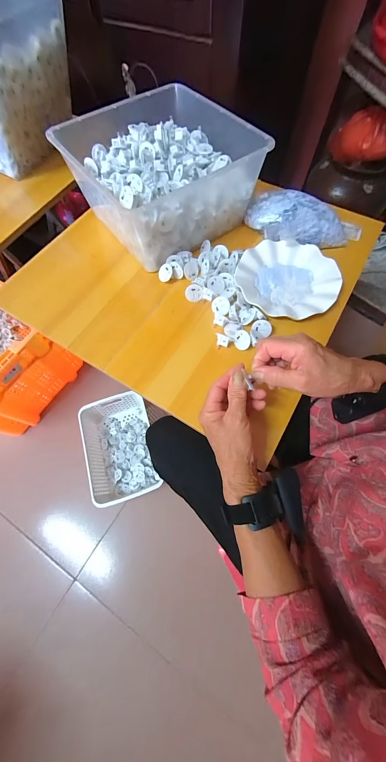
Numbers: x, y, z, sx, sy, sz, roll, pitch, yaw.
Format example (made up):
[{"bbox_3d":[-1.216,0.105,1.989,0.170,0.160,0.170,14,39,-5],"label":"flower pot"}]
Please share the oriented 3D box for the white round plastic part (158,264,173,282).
[{"bbox_3d":[-0.053,-0.206,0.481,0.031,0.013,0.031,3,99,17],"label":"white round plastic part"}]

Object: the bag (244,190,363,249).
[{"bbox_3d":[0.227,-0.323,0.512,0.237,0.052,0.120,17,69,8],"label":"bag"}]

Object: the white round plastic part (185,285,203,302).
[{"bbox_3d":[0.001,-0.162,0.464,0.031,0.030,0.016,-2,30,-1],"label":"white round plastic part"}]

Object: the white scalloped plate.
[{"bbox_3d":[0.173,-0.187,0.467,0.178,0.021,0.172,-1,68,2],"label":"white scalloped plate"}]

